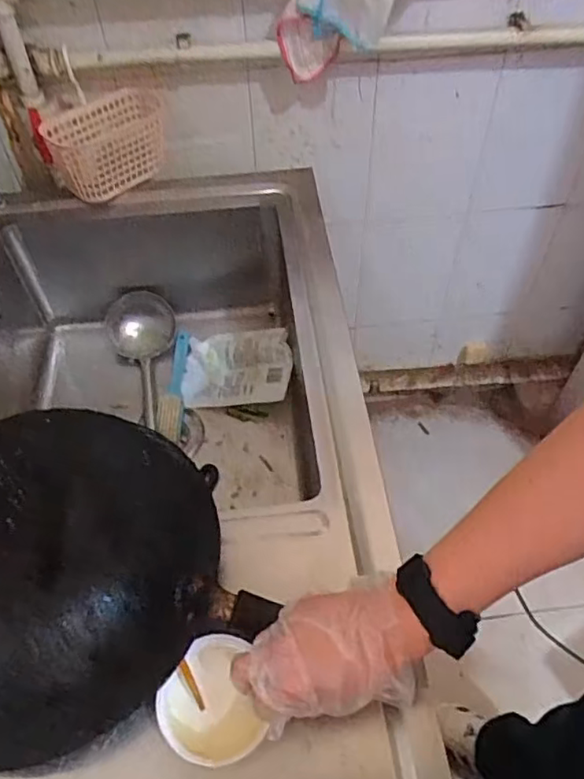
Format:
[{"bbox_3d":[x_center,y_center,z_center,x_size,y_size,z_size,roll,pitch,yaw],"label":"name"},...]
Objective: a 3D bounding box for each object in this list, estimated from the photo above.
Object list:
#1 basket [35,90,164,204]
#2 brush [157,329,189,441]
[{"bbox_3d":[-0.275,-0.371,0.911,0.104,0.096,0.176,28,59,21],"label":"basket"},{"bbox_3d":[-0.192,-0.011,0.989,0.038,0.014,0.207,-2,53,0],"label":"brush"}]

